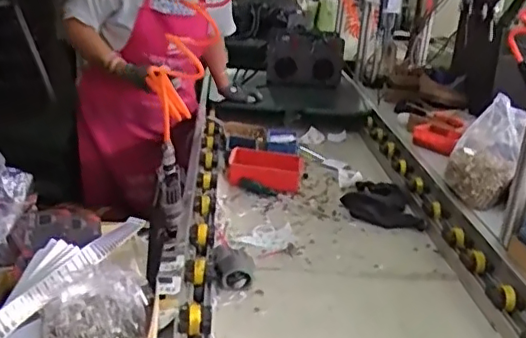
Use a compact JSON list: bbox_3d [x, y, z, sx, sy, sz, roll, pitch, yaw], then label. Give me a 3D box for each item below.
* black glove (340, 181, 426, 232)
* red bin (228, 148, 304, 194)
[{"bbox_3d":[0.294,0.090,1.503,0.173,0.051,0.262,1,21,-9],"label":"black glove"},{"bbox_3d":[0.013,0.002,1.627,0.216,0.070,0.168,3,20,-4],"label":"red bin"}]

